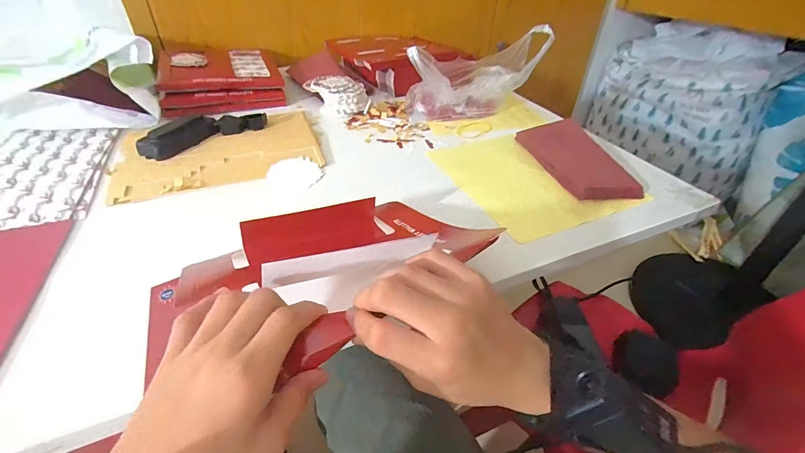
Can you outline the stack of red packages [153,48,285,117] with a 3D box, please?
[{"bbox_3d":[-0.328,-0.268,0.659,0.197,0.063,0.177,-17,41,-22],"label":"stack of red packages"}]

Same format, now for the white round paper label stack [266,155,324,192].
[{"bbox_3d":[-0.144,-0.070,0.486,0.068,0.010,0.069,1,38,-1],"label":"white round paper label stack"}]

